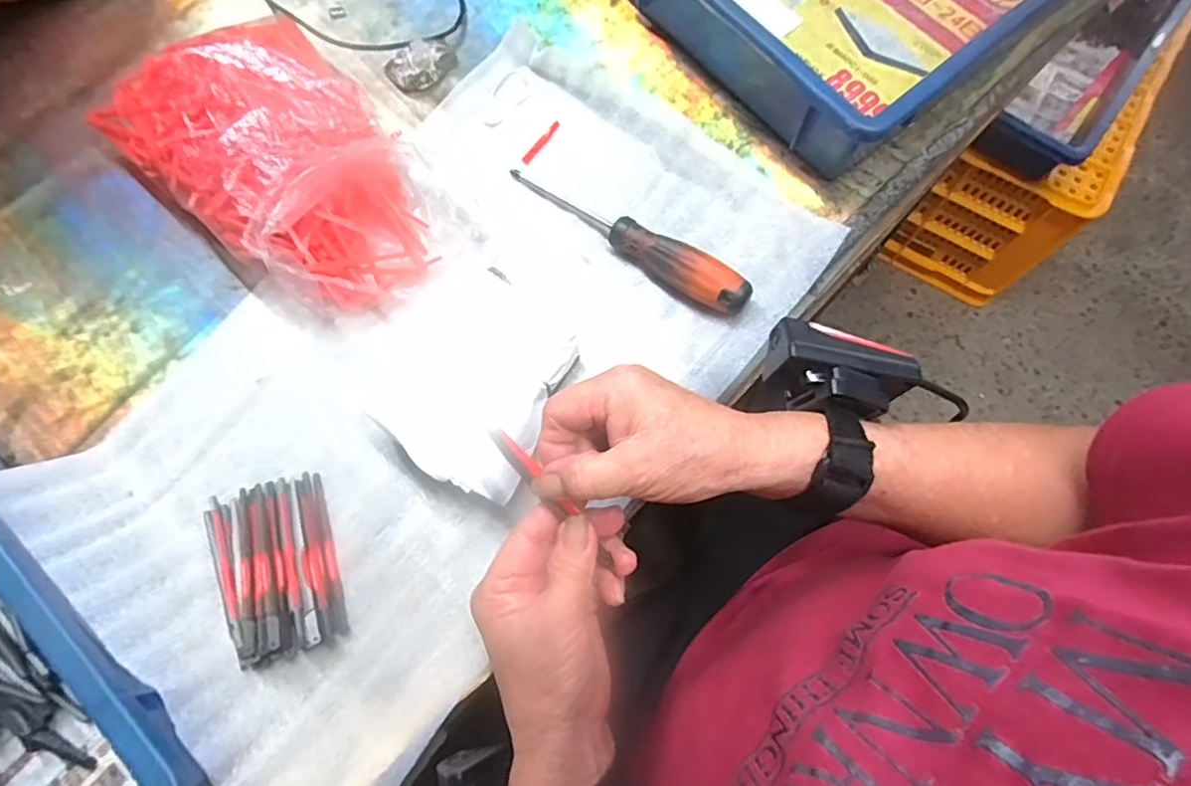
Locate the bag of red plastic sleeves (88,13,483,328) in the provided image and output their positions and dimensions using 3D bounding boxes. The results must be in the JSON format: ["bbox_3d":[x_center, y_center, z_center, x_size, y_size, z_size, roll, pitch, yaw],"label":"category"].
[{"bbox_3d":[-0.224,-0.168,0.434,0.165,0.075,0.257,-41,76,-11],"label":"bag of red plastic sleeves"}]

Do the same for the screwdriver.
[{"bbox_3d":[0.021,-0.117,0.434,0.199,0.031,0.029,36,77,12],"label":"screwdriver"}]

